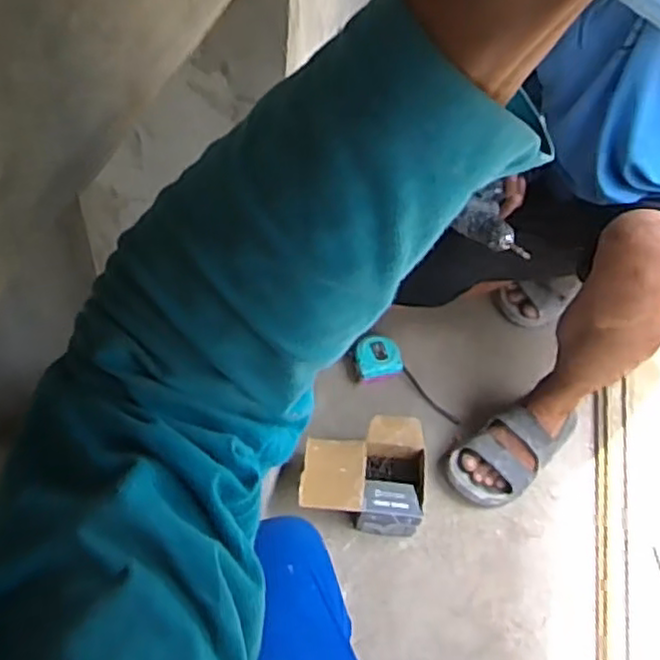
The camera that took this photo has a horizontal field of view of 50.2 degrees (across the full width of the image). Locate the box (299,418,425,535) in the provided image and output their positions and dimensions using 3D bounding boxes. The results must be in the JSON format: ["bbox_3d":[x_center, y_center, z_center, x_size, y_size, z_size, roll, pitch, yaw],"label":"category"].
[{"bbox_3d":[0.052,0.214,1.038,0.178,0.115,0.131,8,51,1],"label":"box"}]

